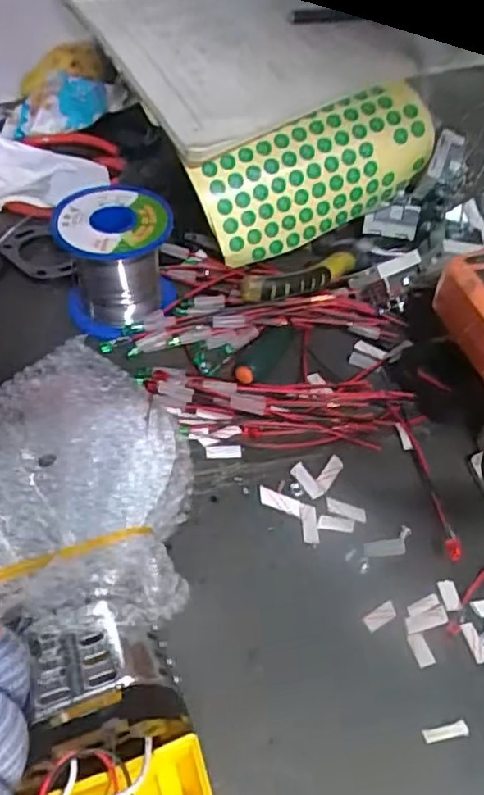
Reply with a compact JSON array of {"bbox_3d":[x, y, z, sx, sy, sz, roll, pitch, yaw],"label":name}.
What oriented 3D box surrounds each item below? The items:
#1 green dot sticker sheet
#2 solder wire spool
[{"bbox_3d":[0.049,-0.141,0.406,0.152,0.071,0.017,-23,13,-1],"label":"green dot sticker sheet"},{"bbox_3d":[-0.074,-0.084,0.376,0.064,0.056,0.062,2,49,-2],"label":"solder wire spool"}]

